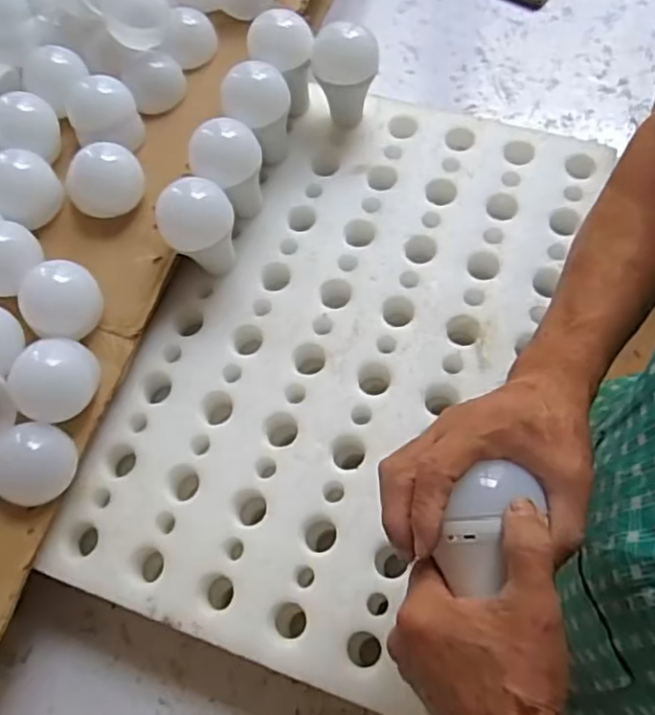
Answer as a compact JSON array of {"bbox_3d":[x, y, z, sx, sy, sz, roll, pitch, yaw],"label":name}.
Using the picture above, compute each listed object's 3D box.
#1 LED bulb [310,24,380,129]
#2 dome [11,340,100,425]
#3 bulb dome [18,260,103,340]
[{"bbox_3d":[0.018,-0.274,0.640,0.064,0.094,0.063,0,66,4],"label":"LED bulb"},{"bbox_3d":[-0.224,0.020,0.536,0.071,0.044,0.065,-31,68,-9],"label":"dome"},{"bbox_3d":[-0.233,-0.048,0.564,0.066,0.046,0.065,-2,67,4],"label":"bulb dome"}]

